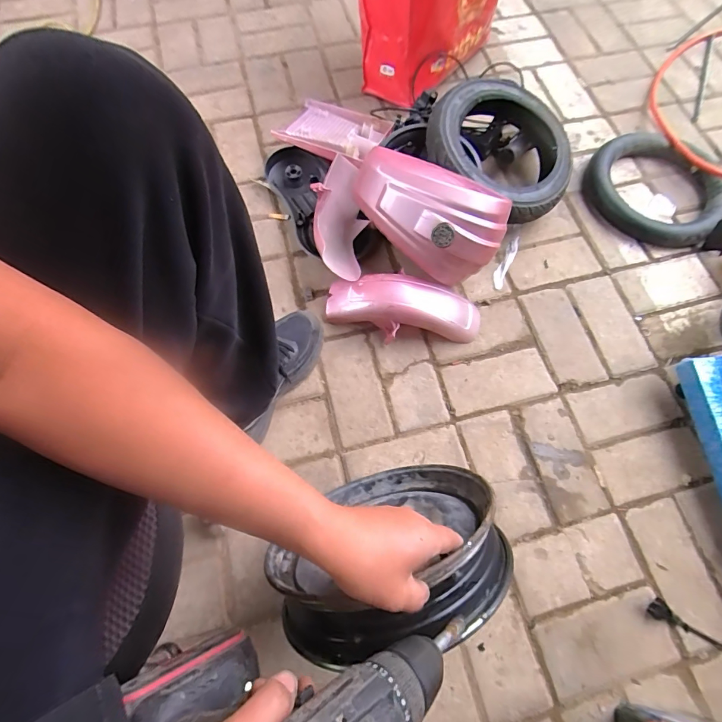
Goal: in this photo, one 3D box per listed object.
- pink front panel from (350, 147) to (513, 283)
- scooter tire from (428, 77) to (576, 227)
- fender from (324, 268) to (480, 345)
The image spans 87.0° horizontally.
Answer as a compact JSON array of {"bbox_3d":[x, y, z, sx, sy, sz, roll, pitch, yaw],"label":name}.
[{"bbox_3d":[0.104,-0.267,0.652,0.149,0.118,0.290,-40,75,-14],"label":"pink front panel"},{"bbox_3d":[0.275,-0.416,0.744,0.282,0.077,0.295,35,68,-7],"label":"scooter tire"},{"bbox_3d":[0.077,-0.094,0.674,0.277,0.070,0.107,-1,70,-1],"label":"fender"}]

